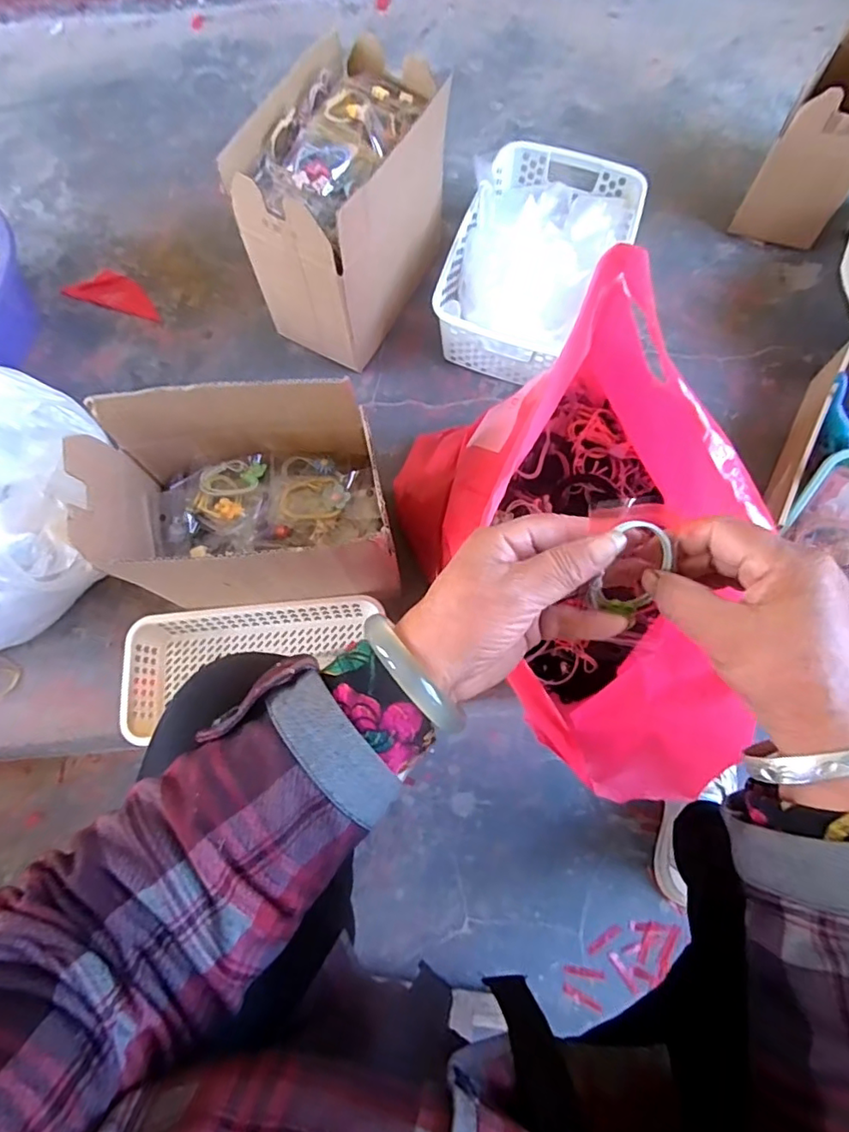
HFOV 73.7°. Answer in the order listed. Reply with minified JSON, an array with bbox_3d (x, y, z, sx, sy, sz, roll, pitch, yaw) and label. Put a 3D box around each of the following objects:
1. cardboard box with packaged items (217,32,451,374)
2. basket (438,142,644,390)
[{"bbox_3d":[-0.081,-0.405,0.661,0.146,0.216,0.246,27,75,10],"label":"cardboard box with packaged items"},{"bbox_3d":[0.144,-0.377,0.701,0.193,0.117,0.301,19,73,8],"label":"basket"}]

